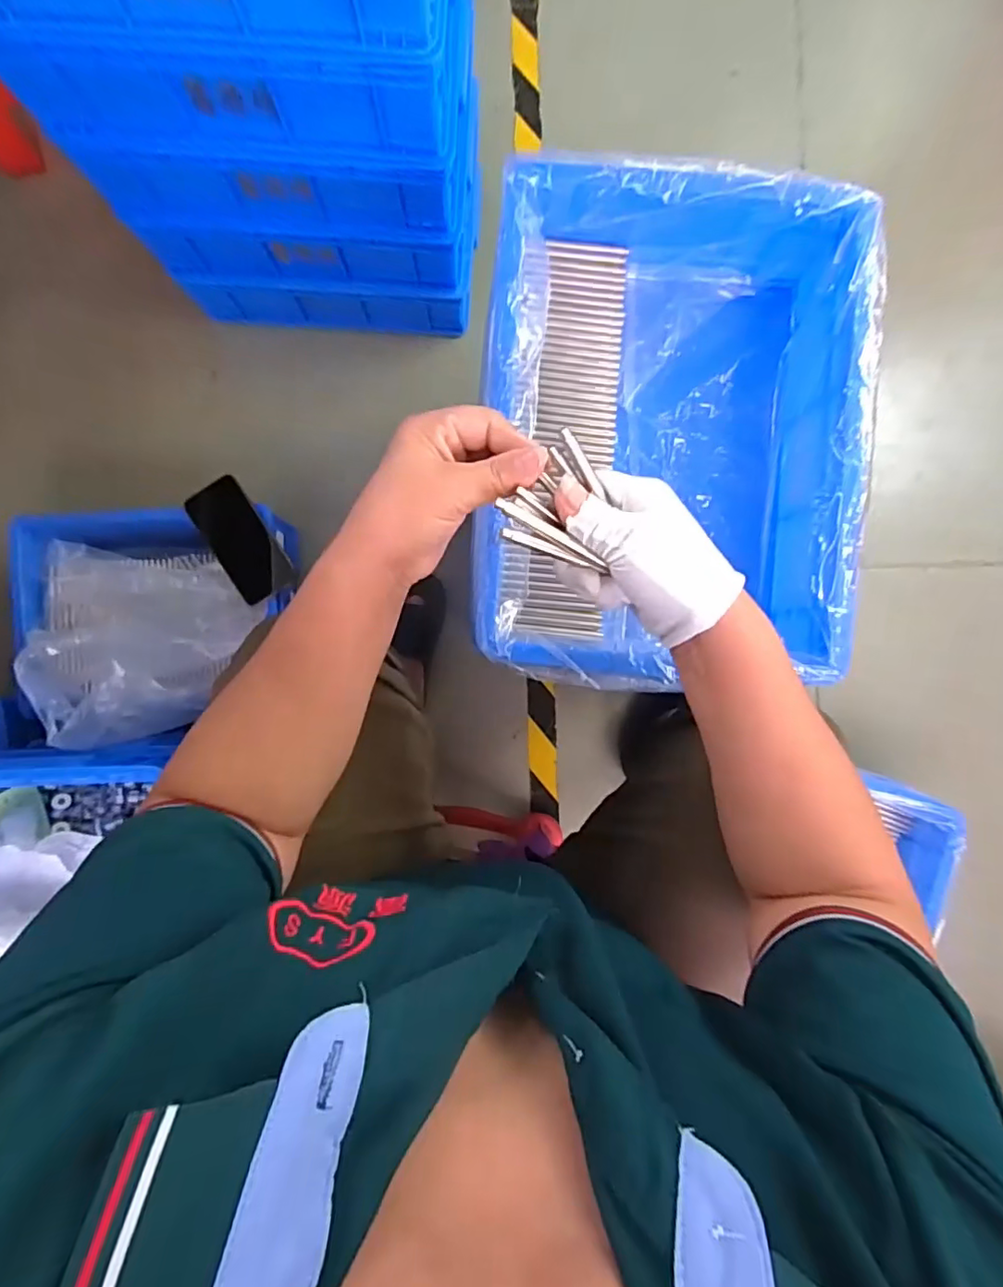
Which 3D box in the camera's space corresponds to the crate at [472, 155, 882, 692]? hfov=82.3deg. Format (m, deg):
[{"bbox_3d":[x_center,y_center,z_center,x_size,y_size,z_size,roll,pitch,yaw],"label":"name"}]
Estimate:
[{"bbox_3d":[0.143,-0.176,0.518,0.310,0.123,0.427,4,89,-1],"label":"crate"}]

